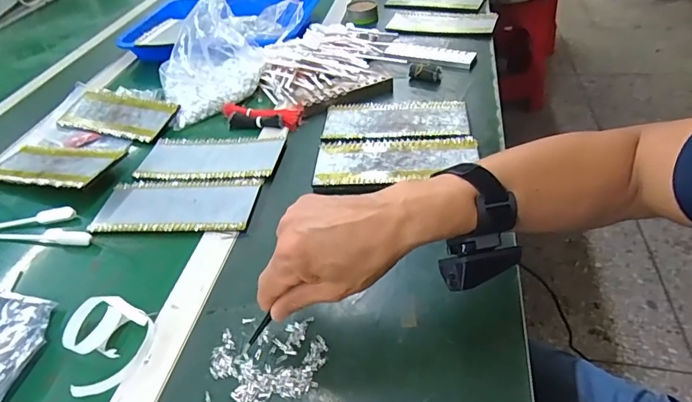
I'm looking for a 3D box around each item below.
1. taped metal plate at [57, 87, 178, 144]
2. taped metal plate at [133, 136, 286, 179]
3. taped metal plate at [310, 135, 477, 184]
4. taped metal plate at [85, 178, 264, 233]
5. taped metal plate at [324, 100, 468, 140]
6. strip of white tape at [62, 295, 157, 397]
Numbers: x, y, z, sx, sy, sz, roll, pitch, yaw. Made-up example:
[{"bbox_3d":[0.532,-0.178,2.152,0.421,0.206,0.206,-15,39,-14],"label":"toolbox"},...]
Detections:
[{"bbox_3d":[-0.363,-0.143,0.710,0.195,0.015,0.095,14,48,19],"label":"taped metal plate"},{"bbox_3d":[-0.185,-0.062,0.606,0.193,0.010,0.086,4,45,10],"label":"taped metal plate"},{"bbox_3d":[0.062,-0.052,0.555,0.196,0.011,0.093,1,45,7],"label":"taped metal plate"},{"bbox_3d":[-0.209,0.003,0.544,0.200,0.010,0.086,2,45,8],"label":"taped metal plate"},{"bbox_3d":[0.069,-0.117,0.629,0.197,0.004,0.090,0,44,6],"label":"taped metal plate"},{"bbox_3d":[-0.218,0.125,0.409,0.075,0.018,0.090,-23,47,-17],"label":"strip of white tape"}]

